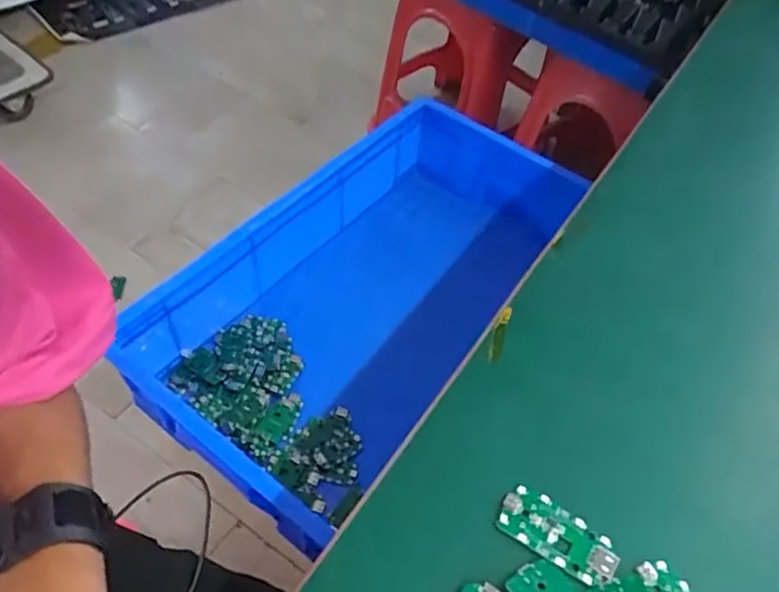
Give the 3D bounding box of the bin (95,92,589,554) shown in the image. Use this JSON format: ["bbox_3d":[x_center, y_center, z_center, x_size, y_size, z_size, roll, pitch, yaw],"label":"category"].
[{"bbox_3d":[-0.036,0.002,0.896,0.339,0.252,0.660,28,55,16],"label":"bin"}]

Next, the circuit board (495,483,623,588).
[{"bbox_3d":[0.093,0.132,0.341,0.064,0.010,0.031,31,56,18],"label":"circuit board"}]

